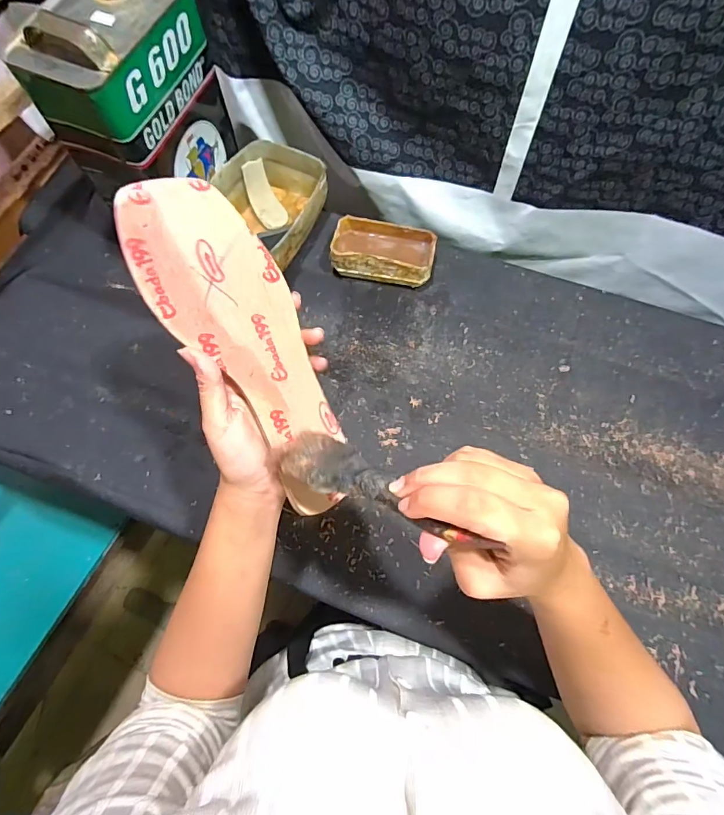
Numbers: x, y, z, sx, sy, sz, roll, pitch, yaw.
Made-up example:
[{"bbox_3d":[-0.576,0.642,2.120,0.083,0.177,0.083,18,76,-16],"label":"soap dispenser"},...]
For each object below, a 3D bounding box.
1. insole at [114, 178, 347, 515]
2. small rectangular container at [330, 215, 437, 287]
[{"bbox_3d":[-0.070,-0.036,0.304,0.079,0.019,0.230,-33,109,-14],"label":"insole"},{"bbox_3d":[0.028,-0.196,0.574,0.124,0.046,0.074,9,66,4],"label":"small rectangular container"}]

